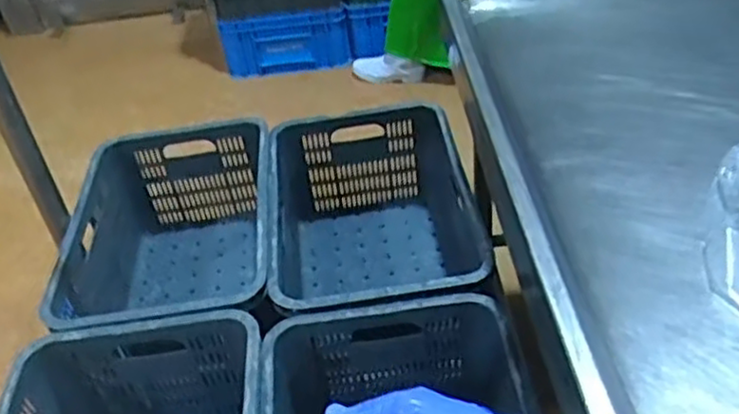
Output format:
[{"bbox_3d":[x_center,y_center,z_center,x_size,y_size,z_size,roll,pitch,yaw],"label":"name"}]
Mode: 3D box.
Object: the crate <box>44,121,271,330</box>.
[{"bbox_3d":[-0.357,0.095,1.356,0.363,0.264,0.524,-8,40,0],"label":"crate"}]

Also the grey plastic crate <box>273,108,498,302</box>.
[{"bbox_3d":[0.005,0.069,1.376,0.372,0.272,0.529,-7,40,1],"label":"grey plastic crate"}]

